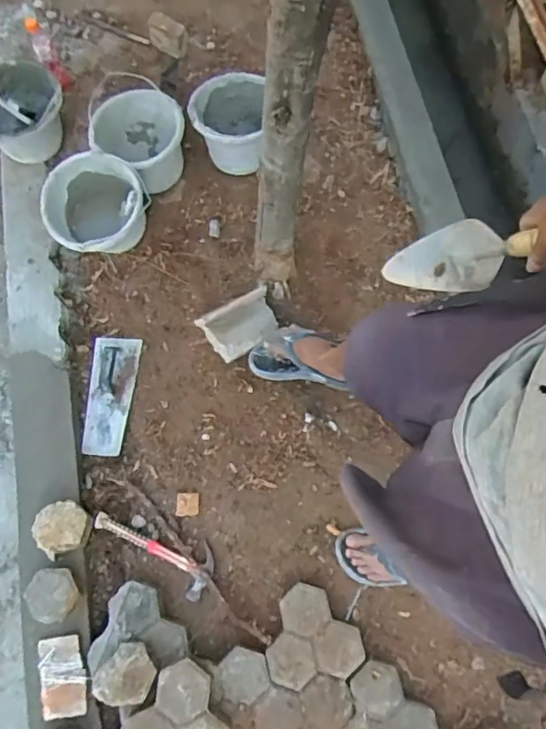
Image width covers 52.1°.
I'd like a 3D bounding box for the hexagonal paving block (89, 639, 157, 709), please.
[{"bbox_3d":[-0.286,0.603,1.089,0.109,0.068,0.116,31,72,10],"label":"hexagonal paving block"}]

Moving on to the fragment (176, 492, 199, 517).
[{"bbox_3d":[-0.195,0.319,1.279,0.053,0.007,0.052,-3,70,-1],"label":"fragment"}]

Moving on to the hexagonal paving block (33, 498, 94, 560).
[{"bbox_3d":[-0.441,0.345,1.186,0.110,0.068,0.104,-14,71,-7],"label":"hexagonal paving block"}]

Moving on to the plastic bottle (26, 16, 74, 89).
[{"bbox_3d":[-0.633,-0.871,1.591,0.061,0.209,0.064,-24,72,-10],"label":"plastic bottle"}]

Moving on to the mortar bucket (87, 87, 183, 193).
[{"bbox_3d":[-0.349,-0.589,1.467,0.218,0.144,0.226,0,70,-1],"label":"mortar bucket"}]

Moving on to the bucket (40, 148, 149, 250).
[{"bbox_3d":[-0.439,-0.382,1.421,0.250,0.209,0.228,0,70,0],"label":"bucket"}]

